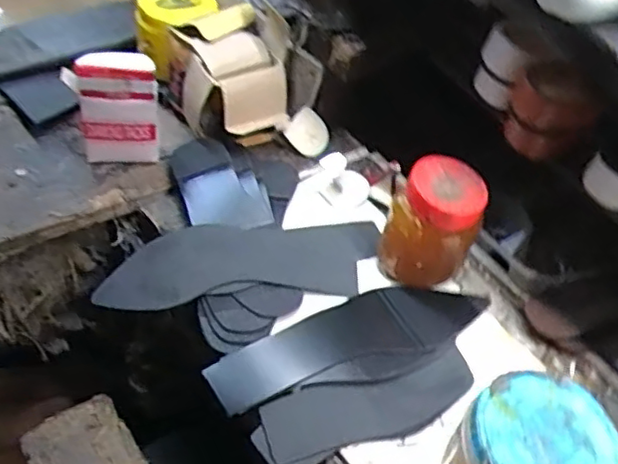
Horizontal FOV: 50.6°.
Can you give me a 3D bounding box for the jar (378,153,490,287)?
[{"bbox_3d":[0.115,-0.010,0.606,0.079,0.112,0.073,3,50,-4],"label":"jar"}]

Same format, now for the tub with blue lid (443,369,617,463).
[{"bbox_3d":[0.159,0.167,0.477,0.114,0.090,0.105,-31,60,-28],"label":"tub with blue lid"}]

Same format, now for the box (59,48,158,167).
[{"bbox_3d":[-0.198,-0.127,0.670,0.085,0.115,0.048,-6,51,-11],"label":"box"}]

